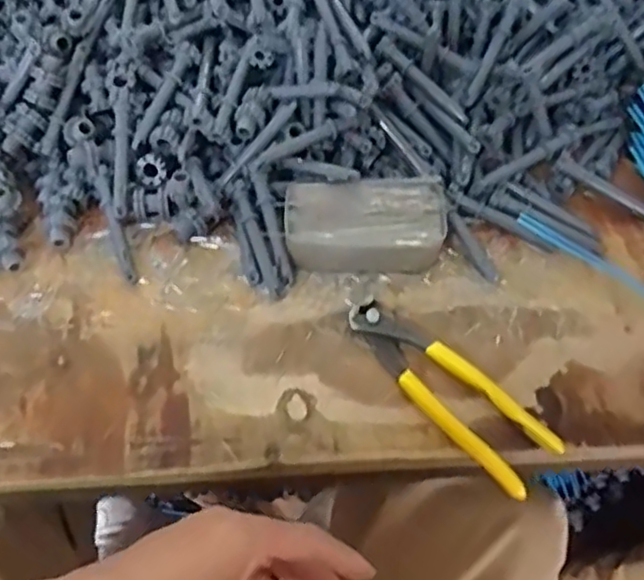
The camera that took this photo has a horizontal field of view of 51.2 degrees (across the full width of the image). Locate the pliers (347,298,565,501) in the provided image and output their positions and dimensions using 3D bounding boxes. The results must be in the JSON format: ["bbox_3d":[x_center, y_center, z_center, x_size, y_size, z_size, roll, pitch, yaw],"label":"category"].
[{"bbox_3d":[0.086,0.064,0.459,0.050,0.014,0.161,-37,69,-21],"label":"pliers"}]

